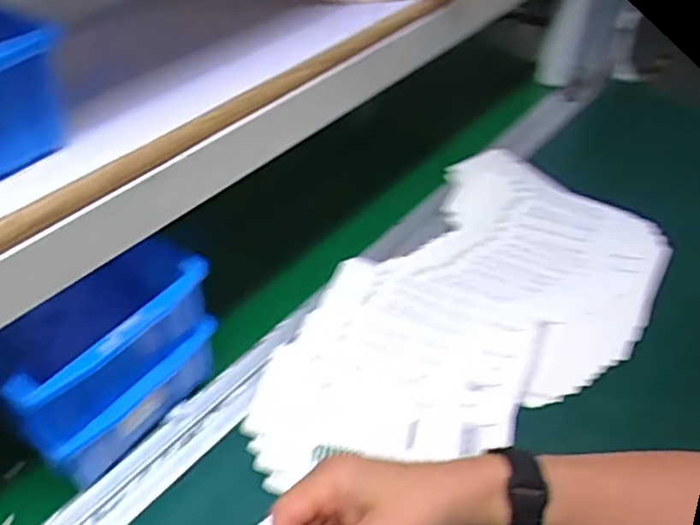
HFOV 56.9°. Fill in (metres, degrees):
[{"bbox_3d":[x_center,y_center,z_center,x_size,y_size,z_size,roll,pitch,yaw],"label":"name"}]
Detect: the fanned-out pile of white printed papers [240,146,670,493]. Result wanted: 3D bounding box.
[{"bbox_3d":[0.112,0.043,0.562,0.226,0.033,0.424,29,54,23],"label":"fanned-out pile of white printed papers"}]

